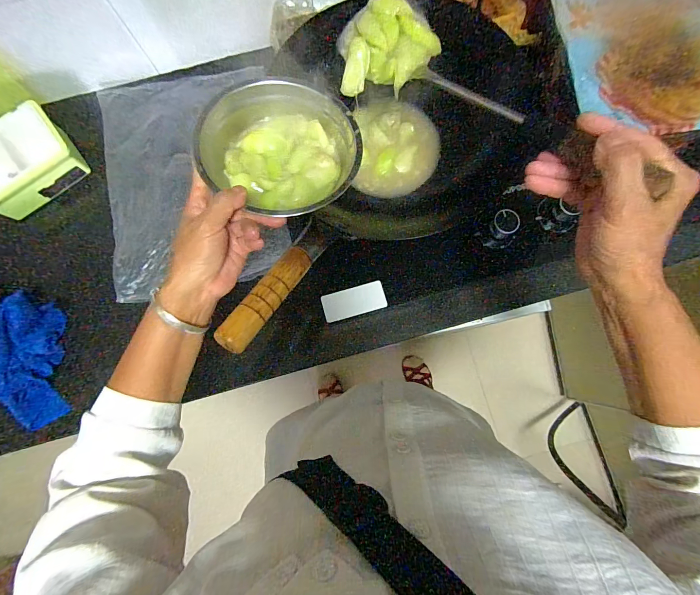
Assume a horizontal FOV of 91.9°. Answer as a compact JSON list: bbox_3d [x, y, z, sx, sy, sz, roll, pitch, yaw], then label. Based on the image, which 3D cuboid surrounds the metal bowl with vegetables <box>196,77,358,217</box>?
[{"bbox_3d":[-0.071,-0.161,0.366,0.163,0.049,0.149,0,80,1],"label":"metal bowl with vegetables"}]

